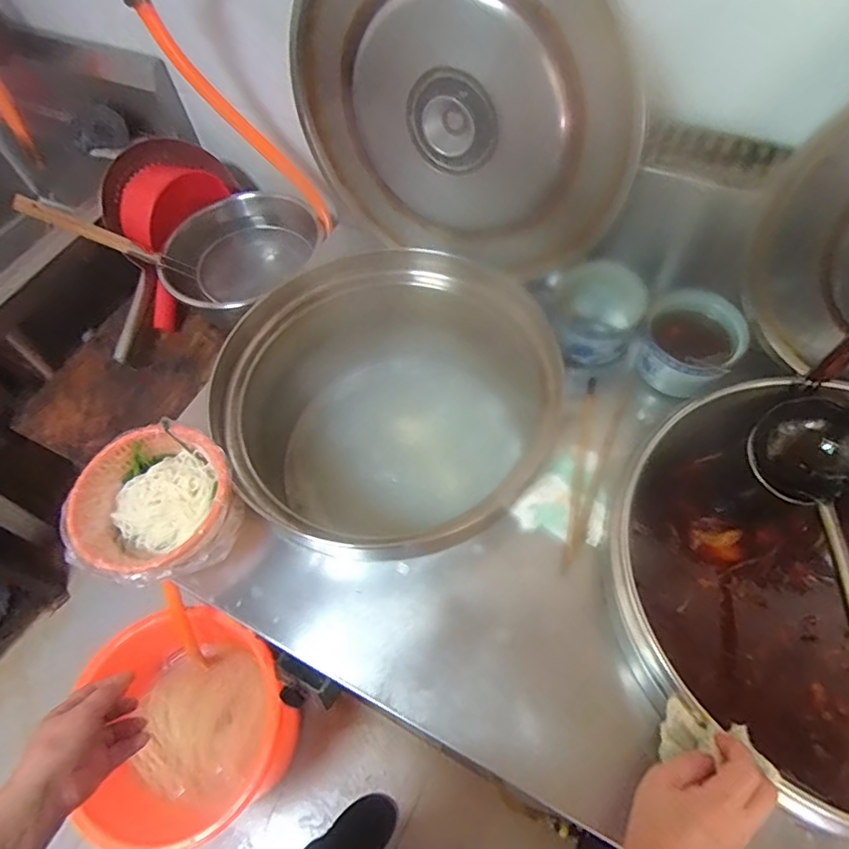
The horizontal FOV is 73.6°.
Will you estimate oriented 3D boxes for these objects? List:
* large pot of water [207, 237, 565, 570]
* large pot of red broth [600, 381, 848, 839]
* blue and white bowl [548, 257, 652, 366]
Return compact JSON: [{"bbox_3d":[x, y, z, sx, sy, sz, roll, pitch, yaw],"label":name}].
[{"bbox_3d":[-0.047,-0.014,0.837,0.439,0.223,0.438,-2,60,3],"label":"large pot of water"},{"bbox_3d":[0.430,0.180,0.676,0.405,0.219,0.422,-2,60,3],"label":"large pot of red broth"},{"bbox_3d":[0.235,-0.145,0.751,0.116,0.070,0.111,-2,60,3],"label":"blue and white bowl"}]

